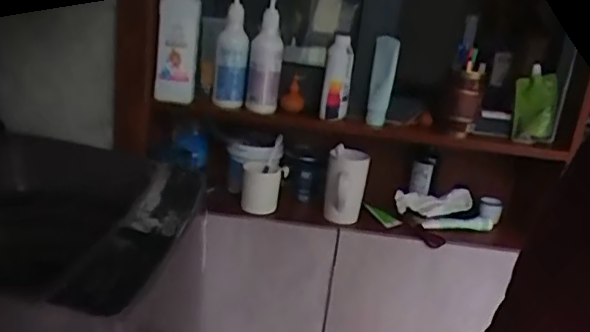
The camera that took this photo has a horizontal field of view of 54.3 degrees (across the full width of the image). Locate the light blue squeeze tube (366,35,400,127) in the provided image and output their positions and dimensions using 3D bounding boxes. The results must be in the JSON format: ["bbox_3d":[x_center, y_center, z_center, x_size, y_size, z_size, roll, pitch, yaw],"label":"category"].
[{"bbox_3d":[0.186,-0.185,1.216,0.046,0.203,0.049,9,-9,5],"label":"light blue squeeze tube"}]

